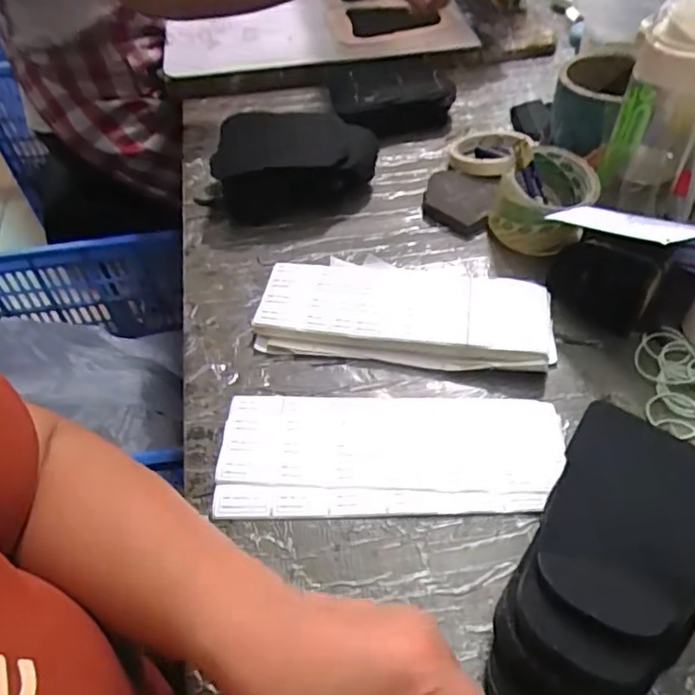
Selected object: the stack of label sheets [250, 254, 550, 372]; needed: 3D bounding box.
[{"bbox_3d":[0.052,-0.041,0.553,0.258,0.019,0.120,4,51,7],"label":"stack of label sheets"}]

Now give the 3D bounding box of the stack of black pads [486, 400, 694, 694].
[{"bbox_3d":[0.160,0.142,0.369,0.096,0.079,0.193,24,56,22],"label":"stack of black pads"}]

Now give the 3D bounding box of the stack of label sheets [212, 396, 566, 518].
[{"bbox_3d":[0.034,0.080,0.471,0.263,0.017,0.103,-2,50,2],"label":"stack of label sheets"}]

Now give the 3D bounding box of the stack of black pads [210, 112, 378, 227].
[{"bbox_3d":[-0.058,-0.206,0.667,0.180,0.056,0.121,-5,50,0],"label":"stack of black pads"}]

